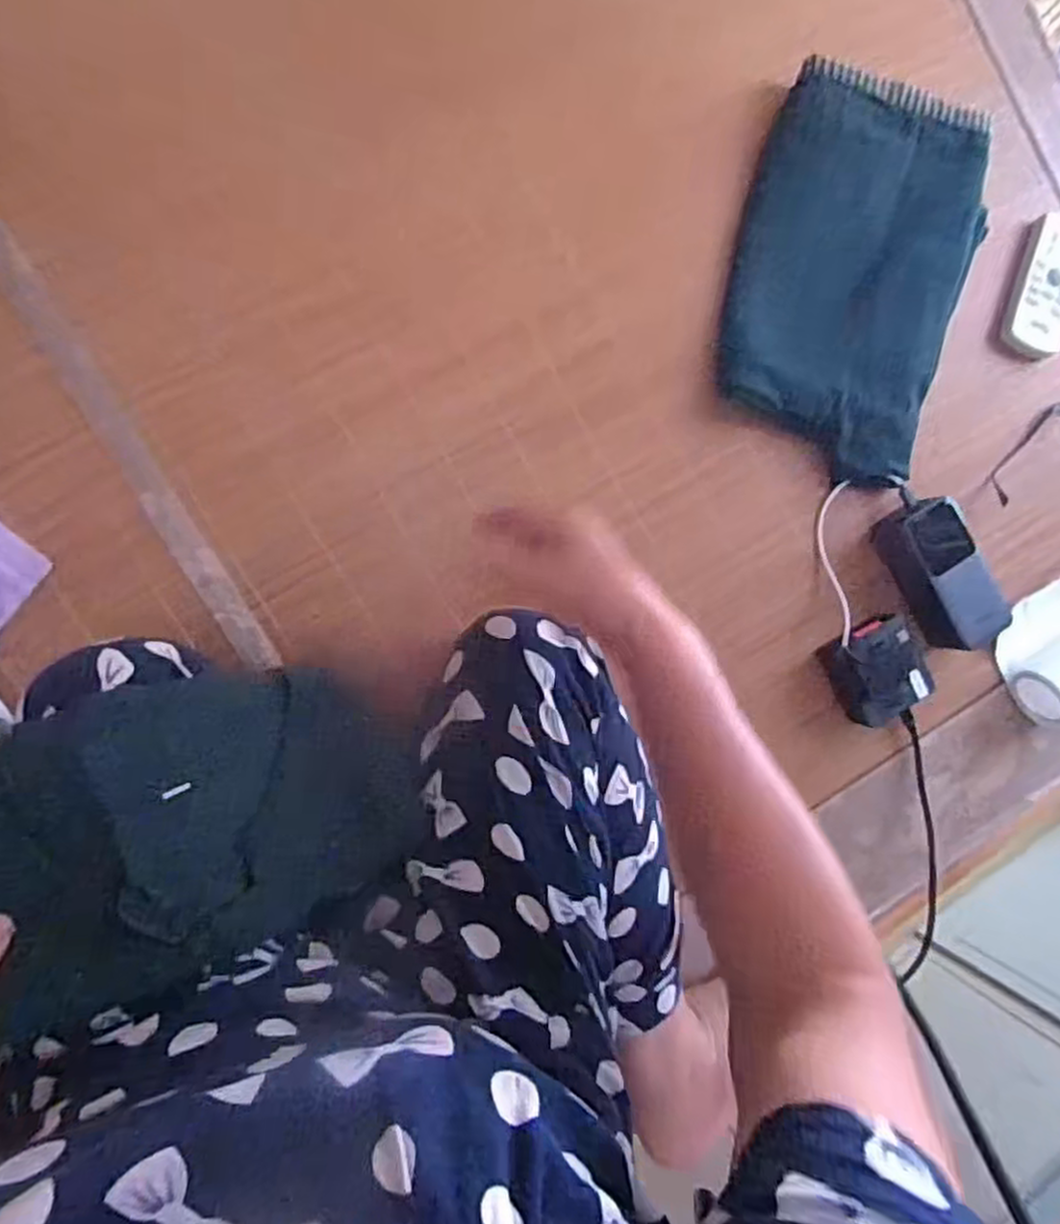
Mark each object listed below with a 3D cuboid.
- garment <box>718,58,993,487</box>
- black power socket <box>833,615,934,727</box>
[{"bbox_3d":[0.269,-0.281,0.627,0.192,0.043,0.304,17,88,-10],"label":"garment"},{"bbox_3d":[0.300,0.050,0.640,0.073,0.032,0.082,-21,94,-9],"label":"black power socket"}]

